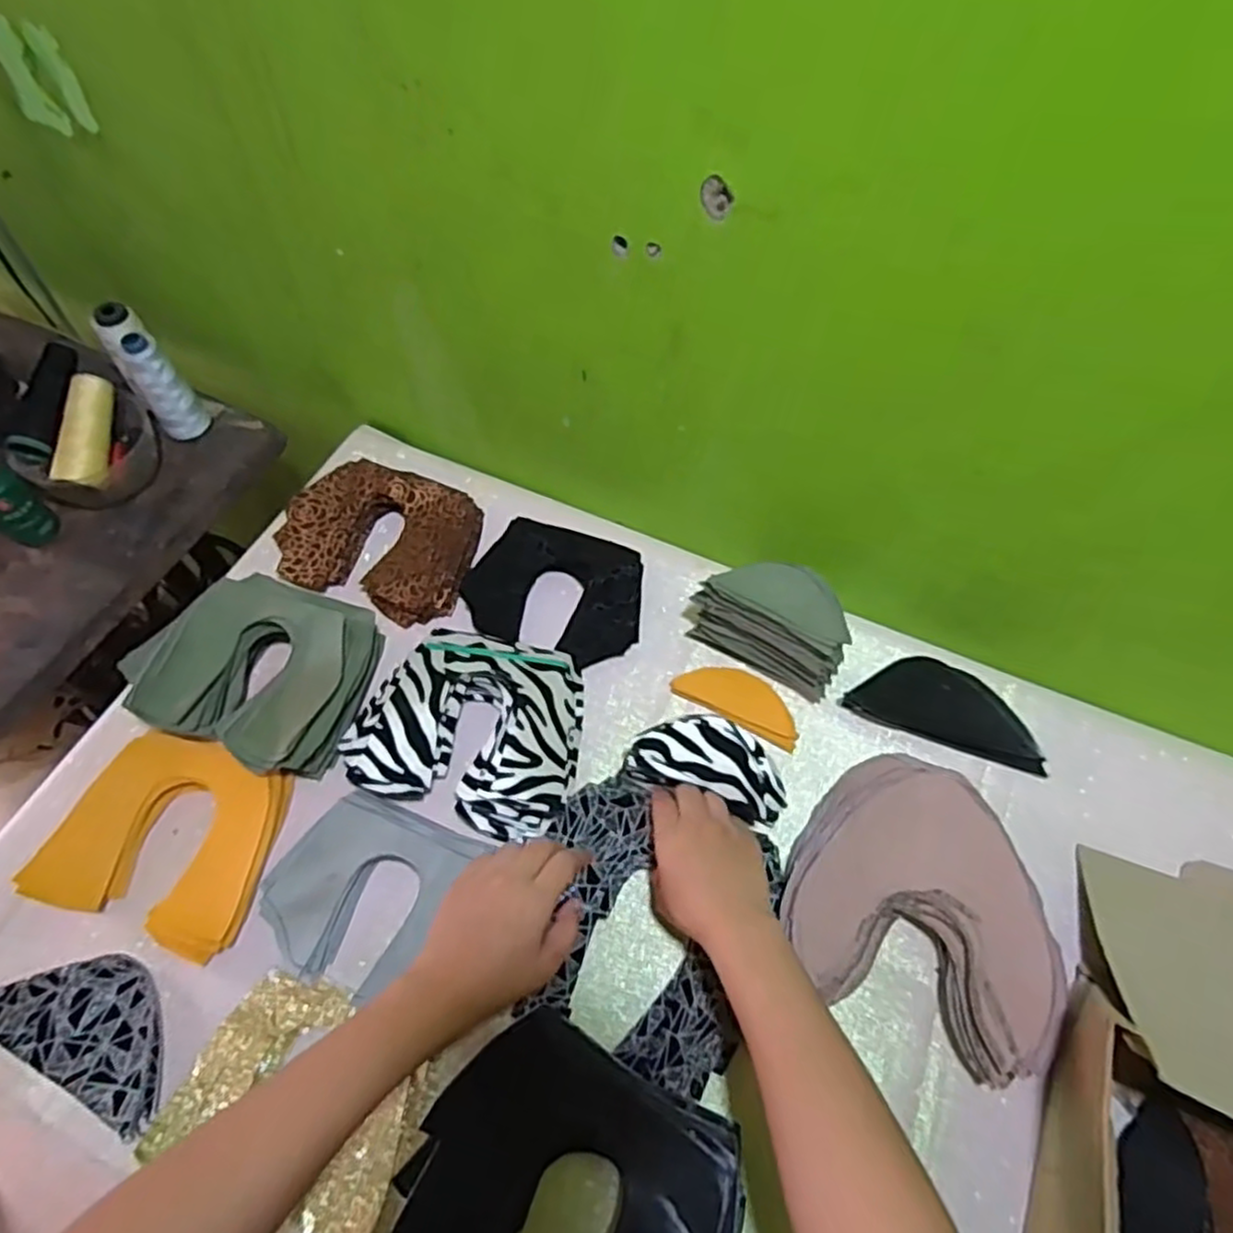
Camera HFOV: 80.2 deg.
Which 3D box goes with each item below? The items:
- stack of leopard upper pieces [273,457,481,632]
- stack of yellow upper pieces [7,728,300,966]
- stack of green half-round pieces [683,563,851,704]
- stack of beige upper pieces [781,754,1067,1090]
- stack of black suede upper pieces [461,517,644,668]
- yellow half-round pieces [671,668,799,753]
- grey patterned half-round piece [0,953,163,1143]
[{"bbox_3d":[-0.223,-0.074,0.693,0.175,0.044,0.142,14,60,7],"label":"stack of leopard upper pieces"},{"bbox_3d":[-0.334,0.165,0.553,0.152,0.030,0.137,17,60,8],"label":"stack of yellow upper pieces"},{"bbox_3d":[0.130,0.004,0.626,0.133,0.089,0.061,30,63,15],"label":"stack of green half-round pieces"},{"bbox_3d":[0.223,0.205,0.534,0.189,0.052,0.202,22,61,11],"label":"stack of beige upper pieces"},{"bbox_3d":[-0.055,-0.026,0.668,0.165,0.050,0.124,17,60,8],"label":"stack of black suede upper pieces"},{"bbox_3d":[0.107,0.072,0.630,0.110,0.019,0.043,30,63,15],"label":"yellow half-round pieces"},{"bbox_3d":[-0.352,0.276,0.493,0.141,0.027,0.073,28,63,14],"label":"grey patterned half-round piece"}]

